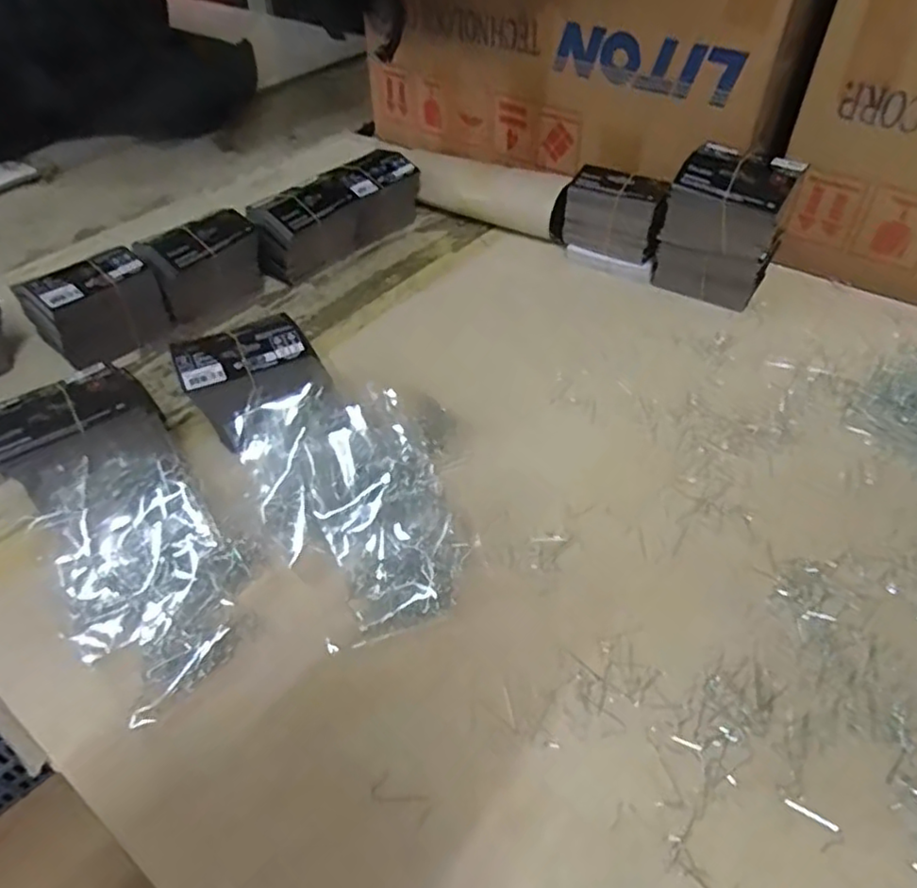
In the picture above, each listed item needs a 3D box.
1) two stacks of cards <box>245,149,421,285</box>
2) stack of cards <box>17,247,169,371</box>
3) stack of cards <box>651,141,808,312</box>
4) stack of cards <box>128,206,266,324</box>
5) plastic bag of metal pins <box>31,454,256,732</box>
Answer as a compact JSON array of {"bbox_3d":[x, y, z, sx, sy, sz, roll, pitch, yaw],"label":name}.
[{"bbox_3d":[-0.142,-0.264,0.756,0.068,0.080,0.229,30,53,26],"label":"two stacks of cards"},{"bbox_3d":[-0.336,-0.127,0.616,0.056,0.077,0.106,34,54,28],"label":"stack of cards"},{"bbox_3d":[0.262,-0.210,0.655,0.104,0.143,0.066,26,51,23],"label":"stack of cards"},{"bbox_3d":[-0.260,-0.182,0.675,0.111,0.078,0.058,-31,53,-27],"label":"stack of cards"},{"bbox_3d":[-0.206,0.078,0.437,0.115,0.041,0.174,-29,52,-25],"label":"plastic bag of metal pins"}]

